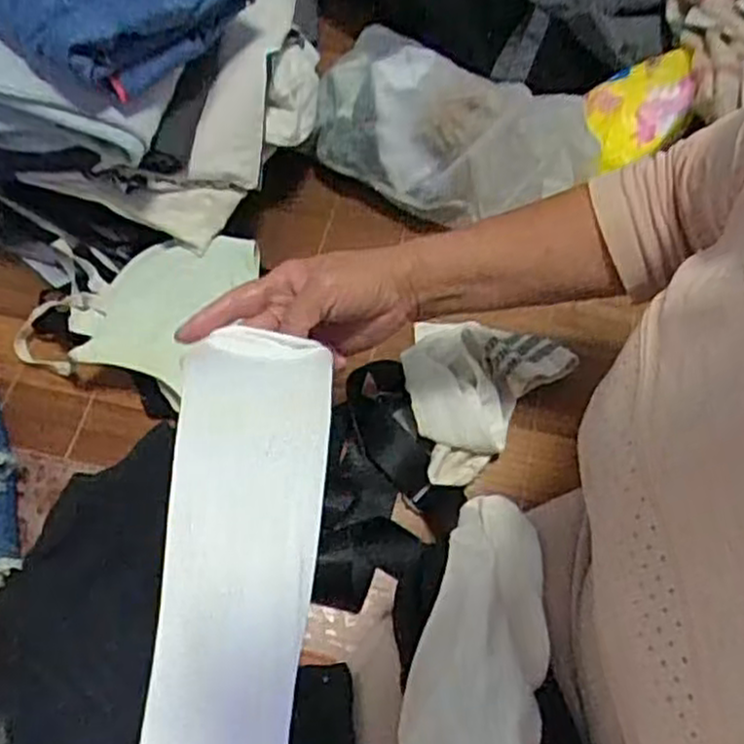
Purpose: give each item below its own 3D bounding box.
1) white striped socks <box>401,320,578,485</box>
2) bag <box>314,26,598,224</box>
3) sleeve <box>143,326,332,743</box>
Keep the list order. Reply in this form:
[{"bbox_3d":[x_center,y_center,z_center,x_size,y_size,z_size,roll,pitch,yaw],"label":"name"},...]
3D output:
[{"bbox_3d":[0.108,0.013,0.671,0.152,0.040,0.137,-14,63,-6],"label":"white striped socks"},{"bbox_3d":[0.082,-0.252,0.743,0.276,0.109,0.165,26,66,14],"label":"bag"},{"bbox_3d":[-0.073,0.143,0.369,0.079,0.041,0.355,1,56,2],"label":"sleeve"}]

